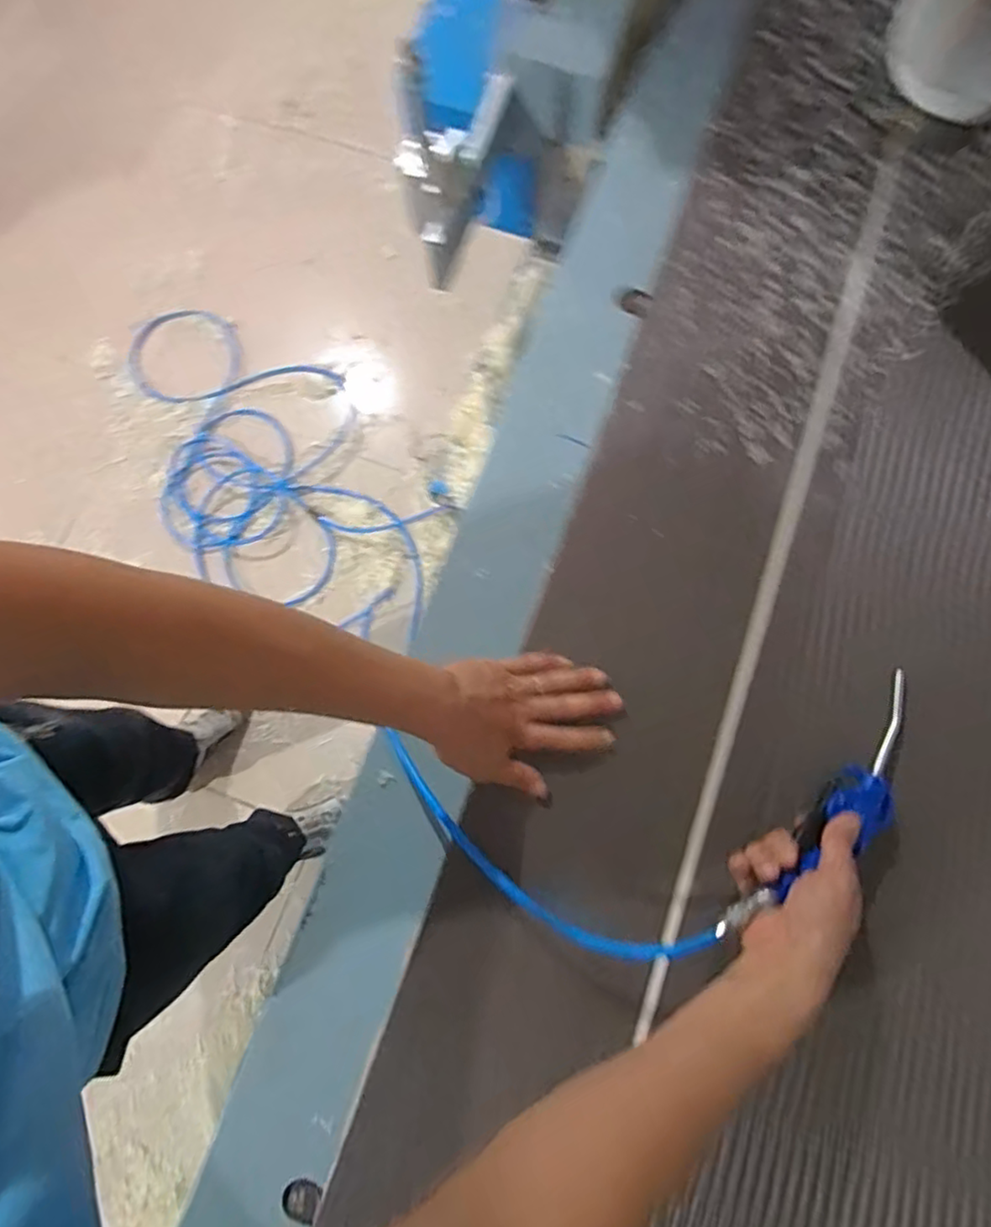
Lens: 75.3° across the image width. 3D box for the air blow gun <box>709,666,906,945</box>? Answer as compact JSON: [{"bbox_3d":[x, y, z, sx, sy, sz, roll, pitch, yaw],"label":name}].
[{"bbox_3d":[0.277,0.164,0.526,0.273,0.034,0.062,-38,81,-17],"label":"air blow gun"}]

